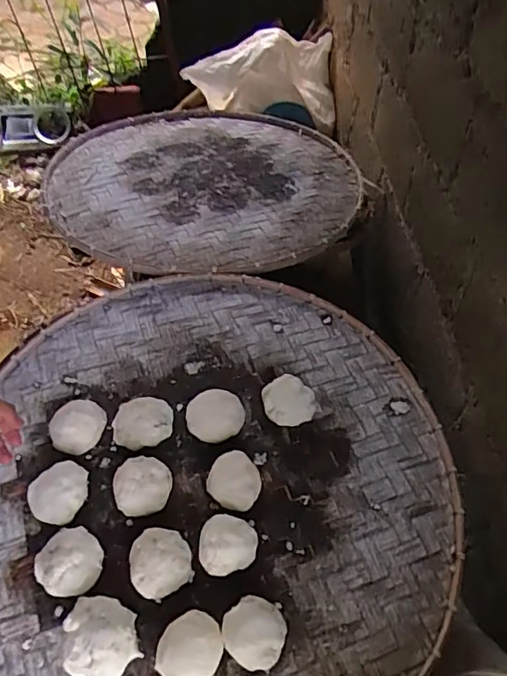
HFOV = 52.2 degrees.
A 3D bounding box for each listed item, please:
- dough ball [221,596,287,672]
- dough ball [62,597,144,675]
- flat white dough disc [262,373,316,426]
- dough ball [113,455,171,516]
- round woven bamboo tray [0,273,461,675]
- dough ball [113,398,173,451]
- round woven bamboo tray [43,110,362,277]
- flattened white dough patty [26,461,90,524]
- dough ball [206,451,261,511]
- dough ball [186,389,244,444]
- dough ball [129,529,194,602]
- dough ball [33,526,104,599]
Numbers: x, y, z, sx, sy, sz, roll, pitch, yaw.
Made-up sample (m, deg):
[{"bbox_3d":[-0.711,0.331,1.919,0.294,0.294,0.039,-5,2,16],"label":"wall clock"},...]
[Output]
[{"bbox_3d":[0.001,0.354,0.623,0.072,0.059,0.071,0,54,1],"label":"dough ball"},{"bbox_3d":[-0.178,0.354,0.608,0.076,0.064,0.088,-15,55,-9],"label":"dough ball"},{"bbox_3d":[0.052,0.097,0.798,0.073,0.049,0.082,-36,62,-22],"label":"flat white dough disc"},{"bbox_3d":[-0.151,0.200,0.706,0.079,0.055,0.073,0,54,1],"label":"dough ball"},{"bbox_3d":[-0.062,0.188,0.734,0.673,0.088,0.686,0,54,1],"label":"round woven bamboo tray"},{"bbox_3d":[-0.166,0.122,0.772,0.088,0.048,0.082,0,54,1],"label":"dough ball"},{"bbox_3d":[-0.108,-0.378,1.192,0.682,0.032,0.691,2,46,-2],"label":"round woven bamboo tray"},{"bbox_3d":[-0.261,0.211,0.705,0.079,0.051,0.082,0,54,1],"label":"flattened white dough patty"},{"bbox_3d":[-0.025,0.201,0.722,0.069,0.046,0.072,0,54,1],"label":"dough ball"},{"bbox_3d":[-0.056,0.113,0.778,0.081,0.043,0.074,0,54,1],"label":"dough ball"},{"bbox_3d":[-0.116,0.279,0.646,0.073,0.047,0.069,0,54,1],"label":"dough ball"},{"bbox_3d":[-0.229,0.282,0.650,0.073,0.053,0.077,0,54,1],"label":"dough ball"}]

